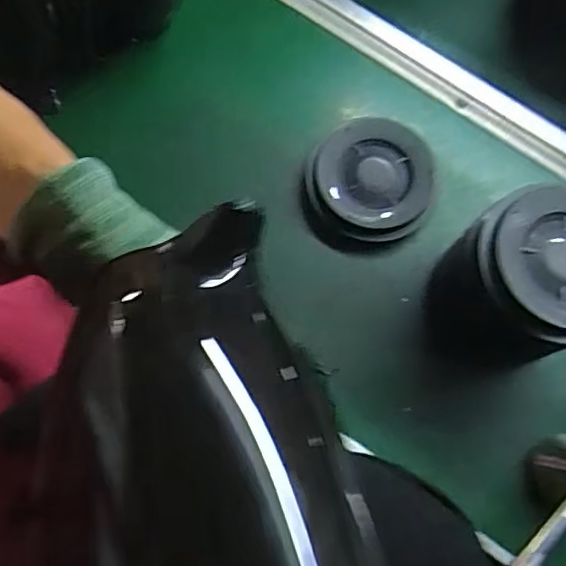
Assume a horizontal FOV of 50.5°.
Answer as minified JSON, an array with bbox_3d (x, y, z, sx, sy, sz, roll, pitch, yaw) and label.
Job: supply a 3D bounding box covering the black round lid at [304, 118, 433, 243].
[{"bbox_3d":[0.081,-0.098,0.563,0.112,0.019,0.115,0,75,-1],"label":"black round lid"}]

